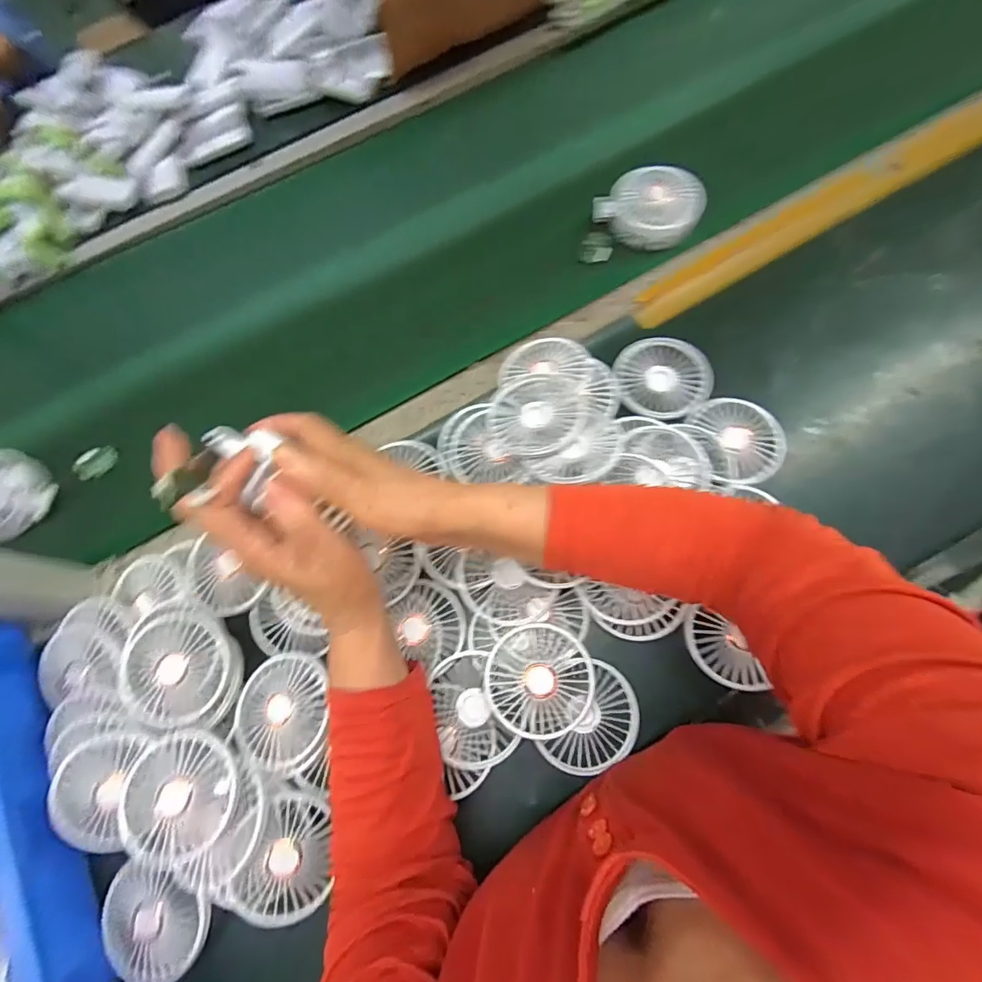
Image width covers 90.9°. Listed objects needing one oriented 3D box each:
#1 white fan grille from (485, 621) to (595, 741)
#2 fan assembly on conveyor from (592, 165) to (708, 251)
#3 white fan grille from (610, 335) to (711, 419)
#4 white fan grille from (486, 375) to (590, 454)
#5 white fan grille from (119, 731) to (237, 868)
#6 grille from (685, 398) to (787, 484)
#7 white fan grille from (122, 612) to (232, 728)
[{"bbox_3d":[0.040,0.157,0.404,0.086,0.021,0.085,0,74,1],"label":"white fan grille"},{"bbox_3d":[0.178,-0.318,0.552,0.116,0.034,0.079,6,101,11],"label":"fan assembly on conveyor"},{"bbox_3d":[0.175,-0.117,0.496,0.095,0.013,0.090,-2,71,5],"label":"white fan grille"},{"bbox_3d":[0.044,-0.075,0.462,0.090,0.015,0.086,-1,62,13],"label":"white fan grille"},{"bbox_3d":[-0.245,0.239,0.375,0.086,0.014,0.090,-2,71,5],"label":"white fan grille"},{"bbox_3d":[0.235,-0.051,0.459,0.085,0.022,0.088,-2,71,5],"label":"grille"},{"bbox_3d":[-0.273,0.148,0.411,0.094,0.013,0.082,31,76,14],"label":"white fan grille"}]

